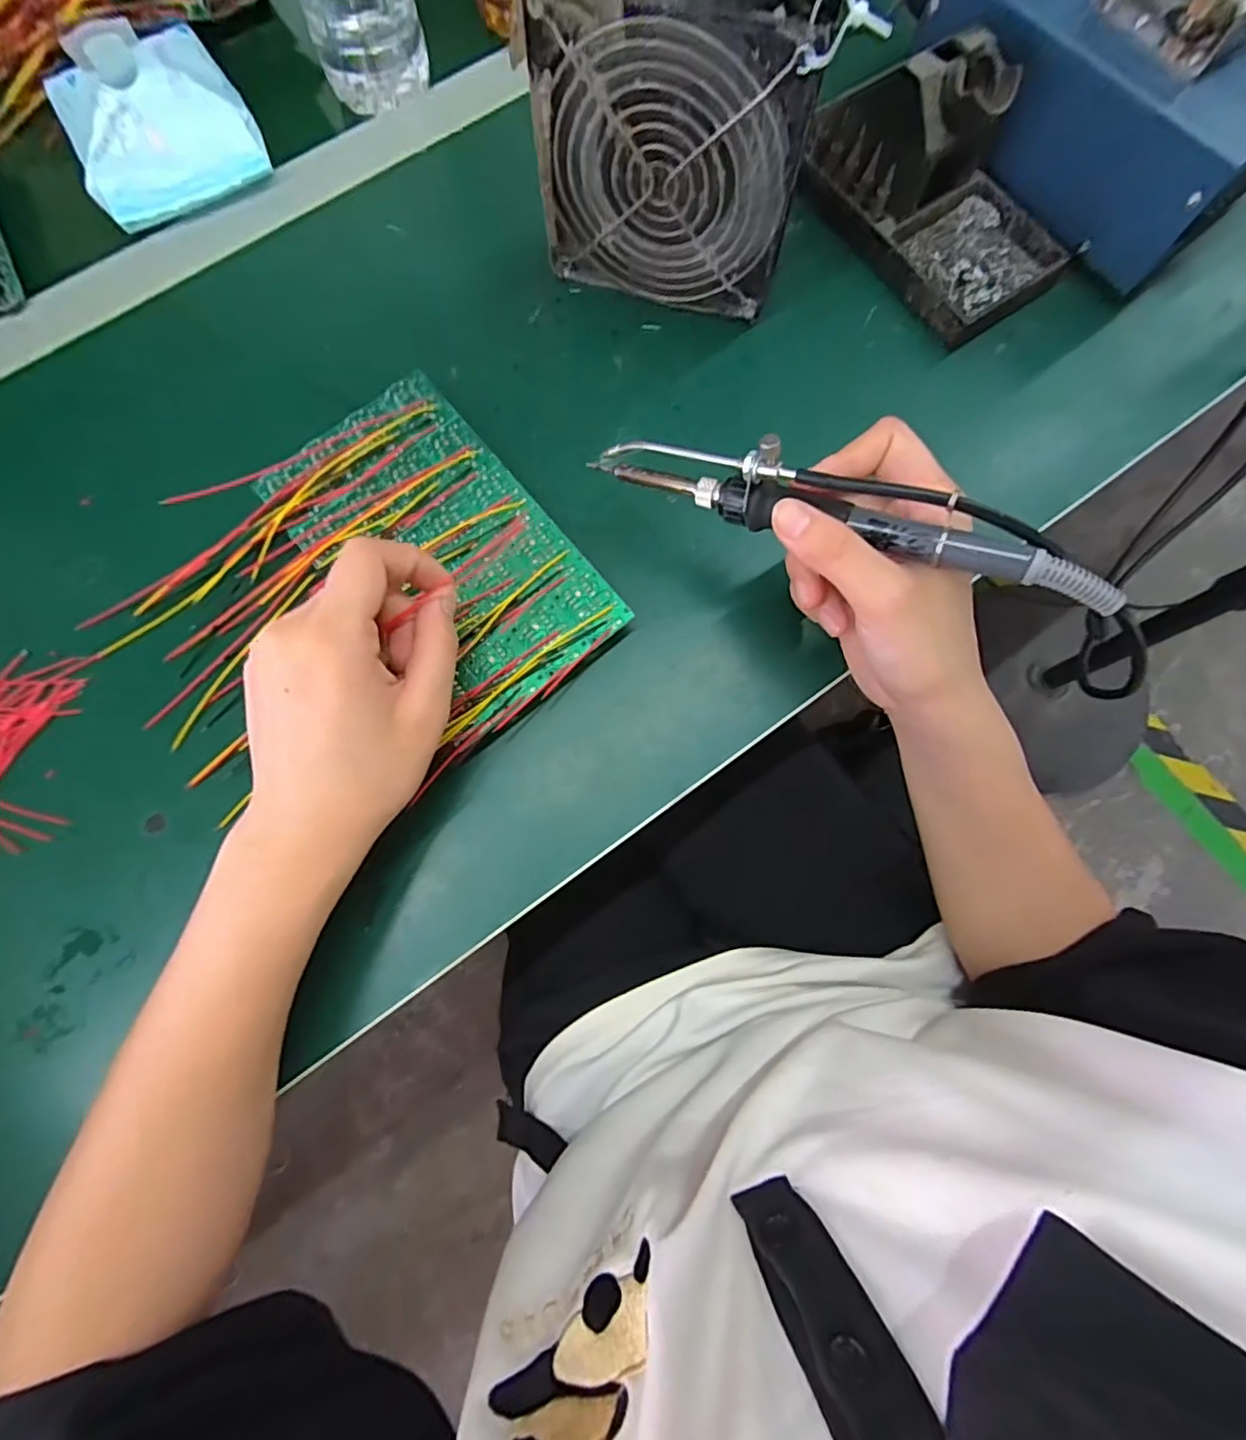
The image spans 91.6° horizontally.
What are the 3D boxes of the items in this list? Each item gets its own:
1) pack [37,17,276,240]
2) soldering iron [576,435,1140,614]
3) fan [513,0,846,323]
[{"bbox_3d":[-0.263,-0.336,0.337,0.098,0.038,0.098,-28,80,-6],"label":"pack"},{"bbox_3d":[0.080,-0.087,0.234,0.206,0.034,0.025,22,79,18],"label":"soldering iron"},{"bbox_3d":[0.021,-0.260,0.278,0.118,0.131,0.040,11,79,2],"label":"fan"}]

